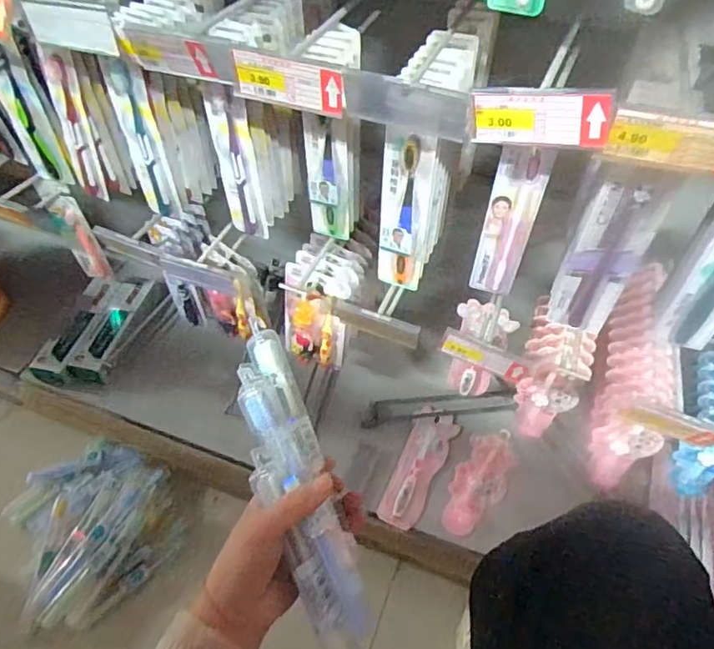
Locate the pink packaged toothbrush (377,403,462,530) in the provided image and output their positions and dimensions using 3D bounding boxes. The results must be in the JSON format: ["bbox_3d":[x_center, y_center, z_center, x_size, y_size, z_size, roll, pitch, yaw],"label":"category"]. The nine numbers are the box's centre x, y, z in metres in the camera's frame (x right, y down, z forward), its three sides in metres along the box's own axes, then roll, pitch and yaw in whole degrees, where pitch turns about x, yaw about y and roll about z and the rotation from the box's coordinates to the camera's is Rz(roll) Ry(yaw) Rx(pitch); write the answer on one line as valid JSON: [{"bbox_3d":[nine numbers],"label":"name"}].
[{"bbox_3d":[0.096,0.217,0.837,0.069,0.008,0.208,24,53,17],"label":"pink packaged toothbrush"}]

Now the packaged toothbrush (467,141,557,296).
[{"bbox_3d":[0.151,-0.095,0.541,0.048,0.185,0.023,19,52,14],"label":"packaged toothbrush"}]

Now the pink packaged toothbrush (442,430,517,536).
[{"bbox_3d":[0.189,0.239,0.819,0.078,0.028,0.181,22,53,16],"label":"pink packaged toothbrush"}]

